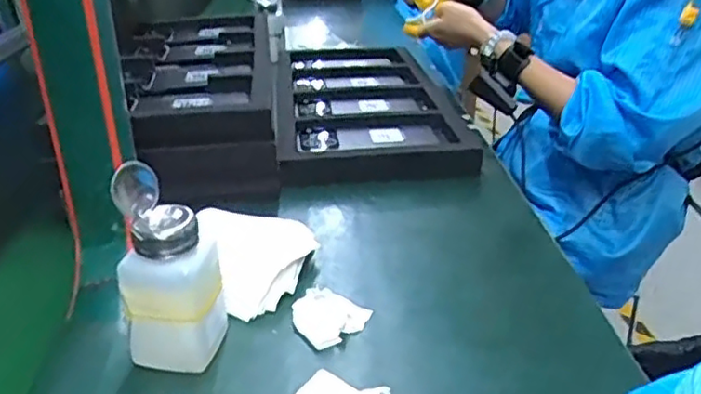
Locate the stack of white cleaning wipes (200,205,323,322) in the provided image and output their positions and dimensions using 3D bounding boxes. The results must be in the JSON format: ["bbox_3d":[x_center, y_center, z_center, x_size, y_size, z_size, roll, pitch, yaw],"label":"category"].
[{"bbox_3d":[-0.071,0.045,0.540,0.083,0.027,0.126,-11,27,-19],"label":"stack of white cleaning wipes"}]

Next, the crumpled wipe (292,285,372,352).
[{"bbox_3d":[-0.015,0.084,0.473,0.051,0.018,0.045,-19,31,-32],"label":"crumpled wipe"}]

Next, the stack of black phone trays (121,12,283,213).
[{"bbox_3d":[-0.184,-0.145,0.835,0.188,0.089,0.506,-6,26,-10],"label":"stack of black phone trays"}]

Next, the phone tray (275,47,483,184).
[{"bbox_3d":[0.012,-0.142,0.896,0.219,0.029,0.511,-3,28,-5],"label":"phone tray"}]

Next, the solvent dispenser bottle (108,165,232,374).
[{"bbox_3d":[-0.115,0.047,0.420,0.062,0.129,0.056,-4,26,-6],"label":"solvent dispenser bottle"}]

